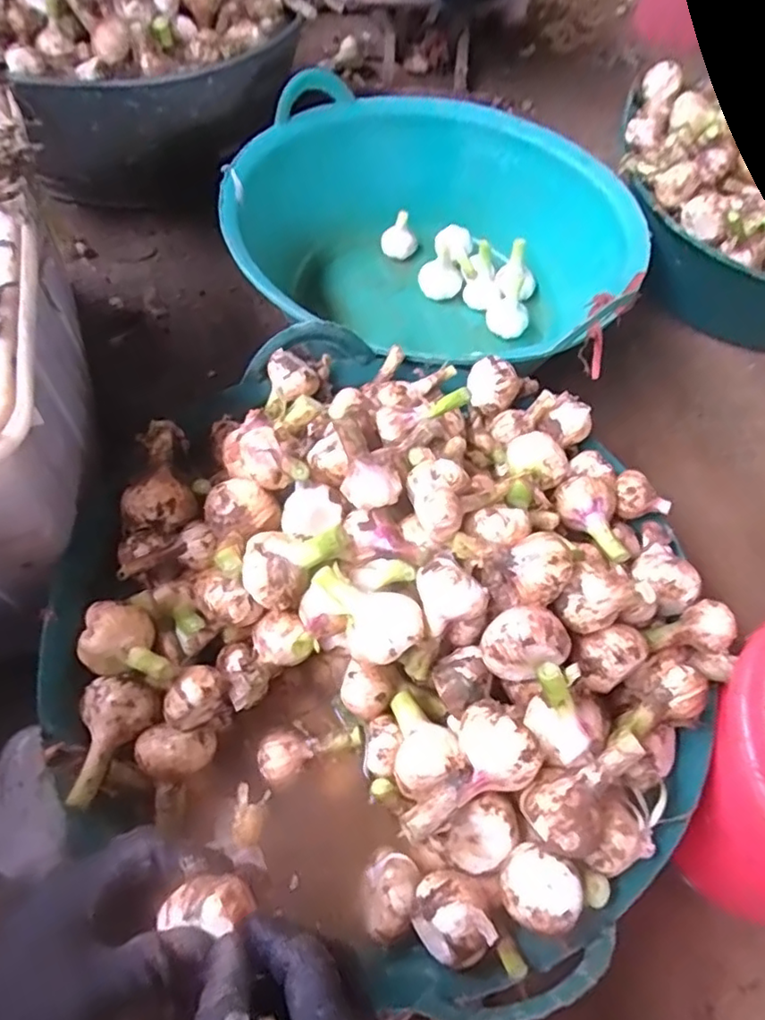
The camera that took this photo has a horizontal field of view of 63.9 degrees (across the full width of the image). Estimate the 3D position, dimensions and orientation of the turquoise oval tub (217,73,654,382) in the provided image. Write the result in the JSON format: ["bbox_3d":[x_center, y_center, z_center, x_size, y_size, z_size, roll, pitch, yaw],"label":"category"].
[{"bbox_3d":[0.062,-0.365,0.859,0.551,0.187,0.526,31,62,14],"label":"turquoise oval tub"}]

